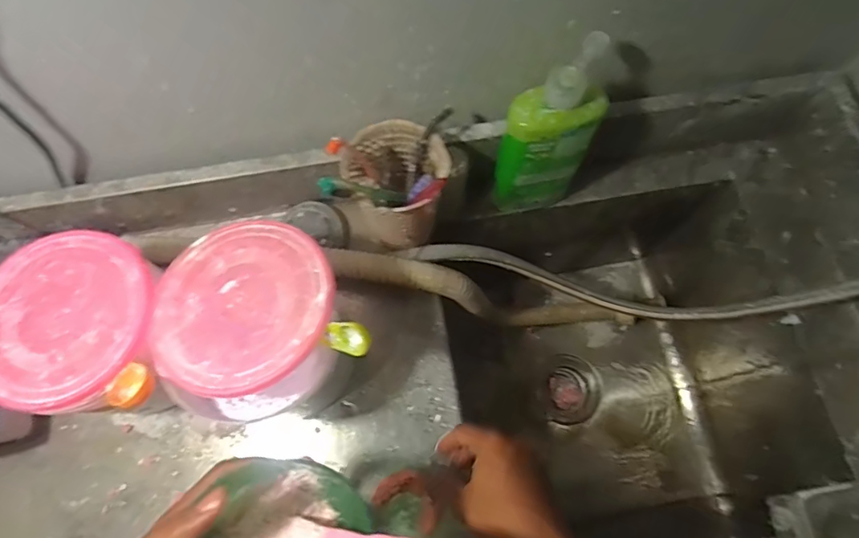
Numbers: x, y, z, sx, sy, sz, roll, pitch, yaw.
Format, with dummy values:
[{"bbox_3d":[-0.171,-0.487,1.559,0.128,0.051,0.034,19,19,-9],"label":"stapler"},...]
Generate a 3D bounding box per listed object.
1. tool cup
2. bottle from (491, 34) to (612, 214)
[{"bbox_3d":[-0.041,-0.081,0.576,0.117,0.166,0.100,-25,73,-9],"label":"tool cup"},{"bbox_3d":[0.123,-0.132,0.556,0.103,0.205,0.062,-25,73,-9],"label":"bottle"}]

